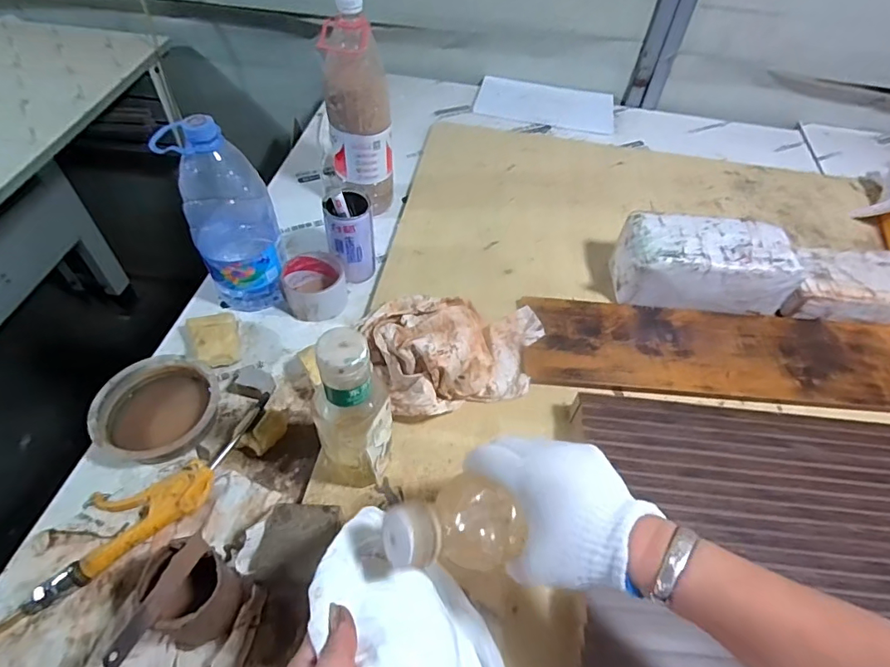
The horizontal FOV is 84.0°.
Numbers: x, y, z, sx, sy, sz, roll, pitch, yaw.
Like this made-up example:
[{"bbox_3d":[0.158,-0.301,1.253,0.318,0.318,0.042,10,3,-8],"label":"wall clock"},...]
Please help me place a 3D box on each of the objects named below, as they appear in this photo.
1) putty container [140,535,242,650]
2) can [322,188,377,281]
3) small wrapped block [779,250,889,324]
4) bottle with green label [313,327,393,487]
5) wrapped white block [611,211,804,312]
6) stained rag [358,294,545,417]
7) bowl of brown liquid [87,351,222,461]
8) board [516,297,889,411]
[{"bbox_3d":[-0.213,0.221,0.421,0.062,0.079,0.068,-21,57,-19],"label":"putty container"},{"bbox_3d":[-0.128,-0.131,0.676,0.060,0.140,0.065,2,52,-3],"label":"can"},{"bbox_3d":[0.573,-0.065,0.695,0.213,0.054,0.108,4,52,-1],"label":"small wrapped block"},{"bbox_3d":[-0.081,0.080,0.460,0.053,0.222,0.070,23,54,13],"label":"bottle with green label"},{"bbox_3d":[0.350,-0.089,0.676,0.228,0.100,0.101,6,52,0],"label":"wrapped white block"},{"bbox_3d":[0.015,0.001,0.592,0.222,0.085,0.168,-17,56,-16],"label":"stained rag"},{"bbox_3d":[-0.319,0.083,0.550,0.120,0.041,0.121,2,52,-3],"label":"bowl of brown liquid"},{"bbox_3d":[0.477,0.031,0.646,0.739,0.020,0.152,3,52,-2],"label":"board"}]

